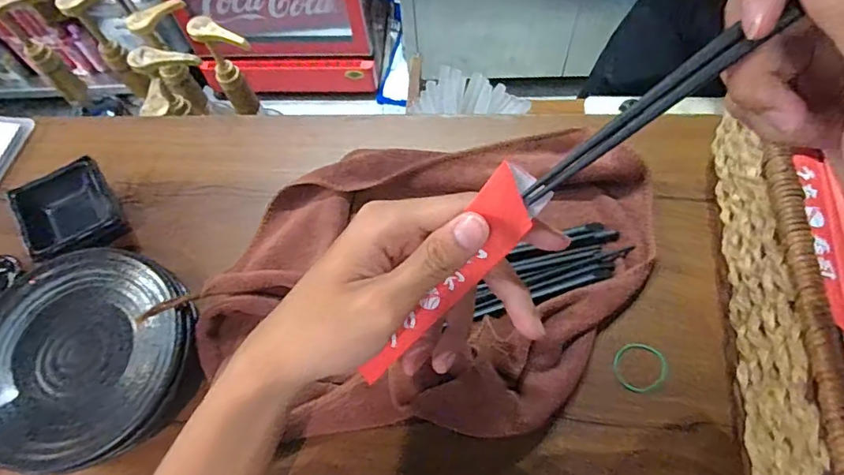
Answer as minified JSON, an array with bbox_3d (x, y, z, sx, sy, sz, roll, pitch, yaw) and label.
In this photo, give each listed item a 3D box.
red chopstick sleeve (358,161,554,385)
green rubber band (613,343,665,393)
[{"bbox_3d":[0.008,0.030,0.271,0.016,0.163,0.023,-12,57,-43],"label":"red chopstick sleeve"},{"bbox_3d":[0.148,0.089,0.359,0.034,0.004,0.033,-1,69,3],"label":"green rubber band"}]

